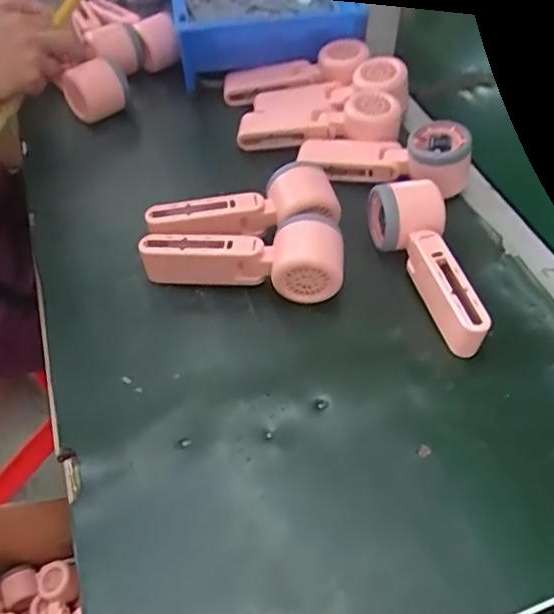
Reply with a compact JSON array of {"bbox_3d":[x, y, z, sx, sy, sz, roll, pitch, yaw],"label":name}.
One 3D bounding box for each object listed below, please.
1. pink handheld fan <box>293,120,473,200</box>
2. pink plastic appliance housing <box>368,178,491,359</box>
[{"bbox_3d":[0.103,-0.149,0.586,0.166,0.049,0.060,12,52,10],"label":"pink handheld fan"},{"bbox_3d":[0.121,-0.033,0.501,0.061,0.059,0.157,-5,50,-6],"label":"pink plastic appliance housing"}]

